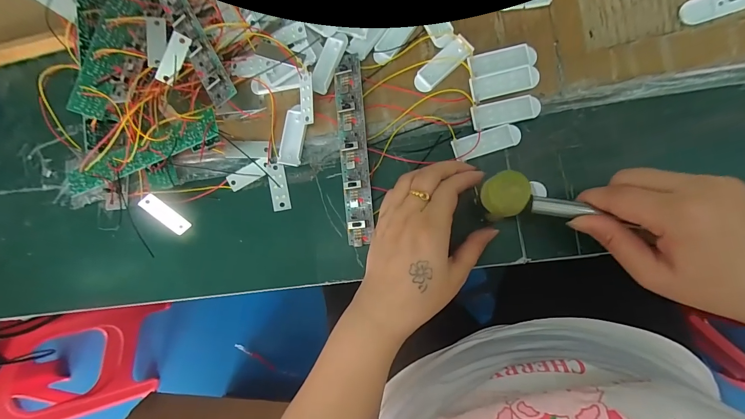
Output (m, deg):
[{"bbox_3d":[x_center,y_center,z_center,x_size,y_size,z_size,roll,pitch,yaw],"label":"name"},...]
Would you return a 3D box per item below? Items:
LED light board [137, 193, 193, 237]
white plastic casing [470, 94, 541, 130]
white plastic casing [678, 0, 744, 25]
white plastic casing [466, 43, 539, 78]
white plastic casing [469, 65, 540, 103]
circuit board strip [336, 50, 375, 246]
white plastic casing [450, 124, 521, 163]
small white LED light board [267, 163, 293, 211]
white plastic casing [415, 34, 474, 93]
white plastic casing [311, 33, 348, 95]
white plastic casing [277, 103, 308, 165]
[{"bbox_3d":[-0.196,0.005,0.328,0.017,0.004,0.047,-48,123,-12],"label":"LED light board"},{"bbox_3d":[0.115,-0.085,0.298,0.058,0.006,0.021,-11,82,9],"label":"white plastic casing"},{"bbox_3d":[0.276,-0.165,0.276,0.051,0.004,0.022,-18,81,7],"label":"white plastic casing"},{"bbox_3d":[0.113,-0.130,0.300,0.057,0.008,0.021,-10,82,9],"label":"white plastic casing"},{"bbox_3d":[0.114,-0.109,0.298,0.057,0.005,0.021,-14,82,8],"label":"white plastic casing"},{"bbox_3d":[-0.016,-0.054,0.311,0.025,0.019,0.170,-5,90,8],"label":"circuit board strip"},{"bbox_3d":[0.099,-0.059,0.301,0.057,0.004,0.020,-16,82,8],"label":"white plastic casing"},{"bbox_3d":[-0.088,-0.021,0.326,0.016,0.004,0.045,-10,84,-12],"label":"small white LED light board"},{"bbox_3d":[0.062,-0.130,0.309,0.058,0.005,0.021,-40,79,4],"label":"white plastic casing"},{"bbox_3d":[-0.040,-0.134,0.316,0.019,0.006,0.056,22,88,11],"label":"white plastic casing"},{"bbox_3d":[-0.074,-0.069,0.323,0.021,0.005,0.055,11,86,11],"label":"white plastic casing"}]

